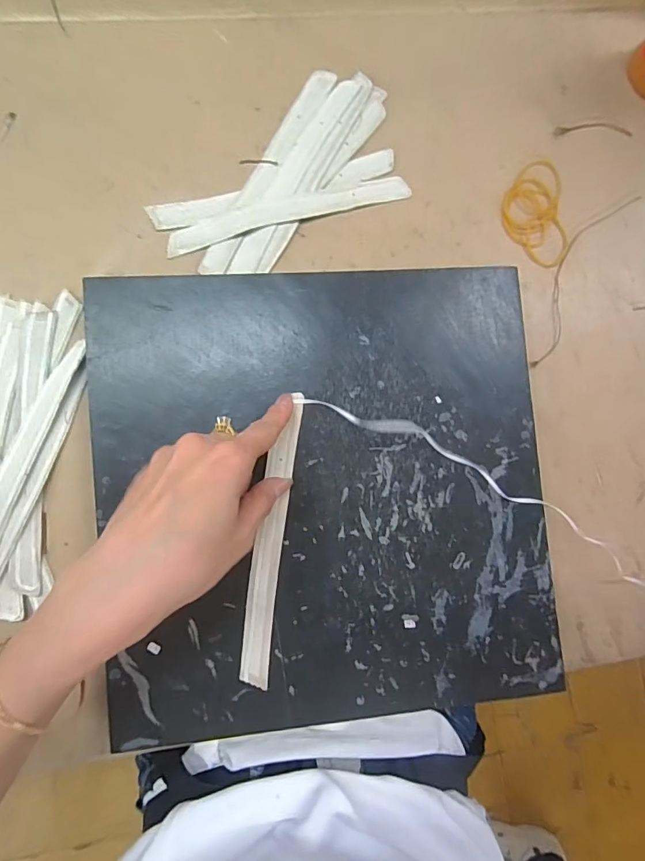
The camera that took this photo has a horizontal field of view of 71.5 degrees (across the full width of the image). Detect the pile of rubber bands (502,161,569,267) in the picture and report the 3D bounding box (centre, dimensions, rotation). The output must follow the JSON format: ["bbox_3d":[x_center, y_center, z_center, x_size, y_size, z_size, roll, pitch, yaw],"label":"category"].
[{"bbox_3d":[0.172,-0.174,0.361,0.052,0.004,0.085,-5,88,-6],"label":"pile of rubber bands"}]

